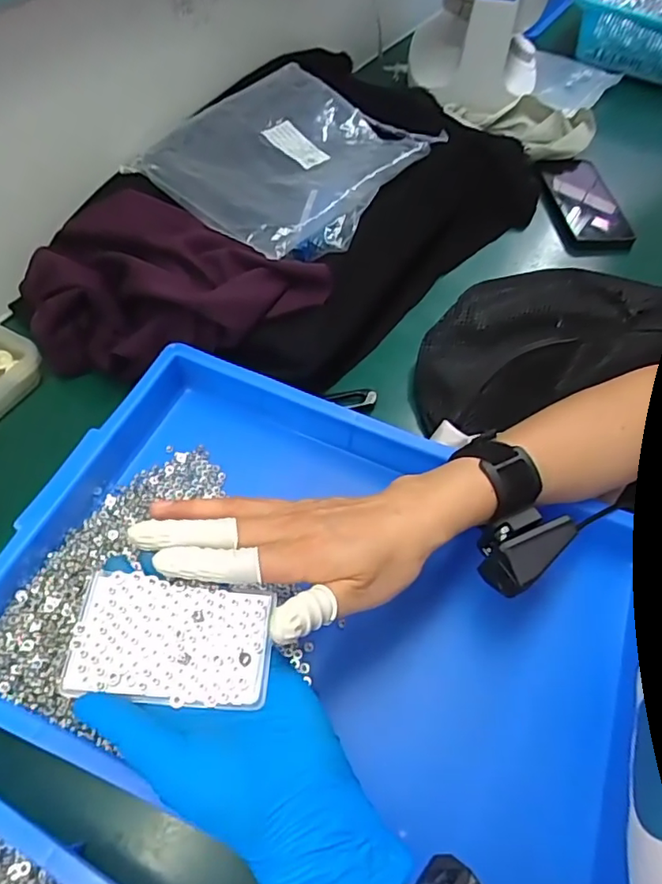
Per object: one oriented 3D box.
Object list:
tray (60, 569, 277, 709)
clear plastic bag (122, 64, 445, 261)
[{"bbox_3d":[-0.079,0.097,0.285,0.094,0.011,0.058,4,55,0],"label":"tray"},{"bbox_3d":[-0.037,-0.291,0.568,0.214,0.033,0.252,36,61,18],"label":"clear plastic bag"}]

